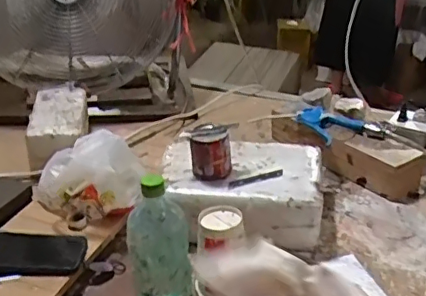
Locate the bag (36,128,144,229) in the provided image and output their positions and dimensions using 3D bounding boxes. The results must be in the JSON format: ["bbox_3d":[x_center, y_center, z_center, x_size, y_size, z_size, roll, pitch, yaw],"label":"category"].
[{"bbox_3d":[-0.208,0.049,0.976,0.162,0.128,0.163,24,37,36],"label":"bag"}]

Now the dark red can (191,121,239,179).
[{"bbox_3d":[0.000,0.003,0.923,0.065,0.080,0.060,1,29,0],"label":"dark red can"}]

